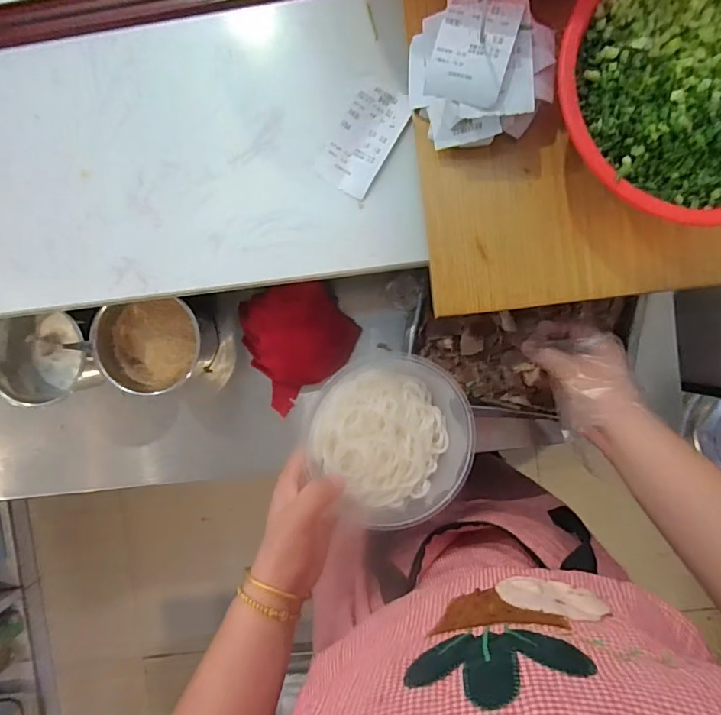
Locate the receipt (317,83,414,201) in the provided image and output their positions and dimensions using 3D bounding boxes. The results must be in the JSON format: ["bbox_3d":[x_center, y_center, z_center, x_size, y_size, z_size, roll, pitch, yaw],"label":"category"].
[{"bbox_3d":[0.002,-0.200,0.449,0.055,0.004,0.096,32,95,1],"label":"receipt"}]

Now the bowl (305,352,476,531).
[{"bbox_3d":[0.028,0.066,0.436,0.134,0.047,0.138,0,93,3],"label":"bowl"}]

